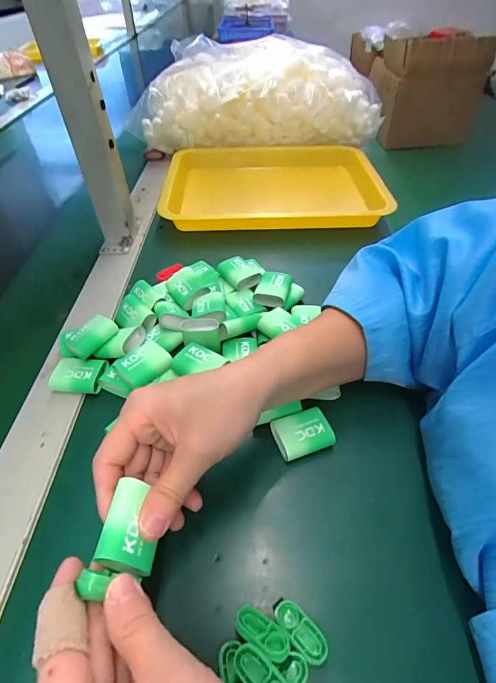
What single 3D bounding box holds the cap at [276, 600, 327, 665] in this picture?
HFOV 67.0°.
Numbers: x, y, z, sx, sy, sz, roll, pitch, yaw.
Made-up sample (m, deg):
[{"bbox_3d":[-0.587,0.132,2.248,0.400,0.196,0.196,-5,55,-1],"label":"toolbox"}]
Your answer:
[{"bbox_3d":[0.030,0.166,0.215,0.034,0.004,0.016,34,55,30],"label":"cap"}]

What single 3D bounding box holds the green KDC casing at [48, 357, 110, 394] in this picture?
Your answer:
[{"bbox_3d":[-0.154,0.032,0.344,0.042,0.021,0.032,3,45,4],"label":"green KDC casing"}]

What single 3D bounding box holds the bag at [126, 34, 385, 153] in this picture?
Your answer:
[{"bbox_3d":[0.019,-0.443,0.680,0.433,0.165,0.169,0,44,1],"label":"bag"}]

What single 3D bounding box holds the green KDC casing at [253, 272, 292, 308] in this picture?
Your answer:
[{"bbox_3d":[0.028,-0.057,0.407,0.035,0.020,0.040,11,46,13],"label":"green KDC casing"}]

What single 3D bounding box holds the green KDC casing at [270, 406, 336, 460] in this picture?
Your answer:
[{"bbox_3d":[0.044,0.075,0.303,0.044,0.018,0.034,-14,46,-12],"label":"green KDC casing"}]

